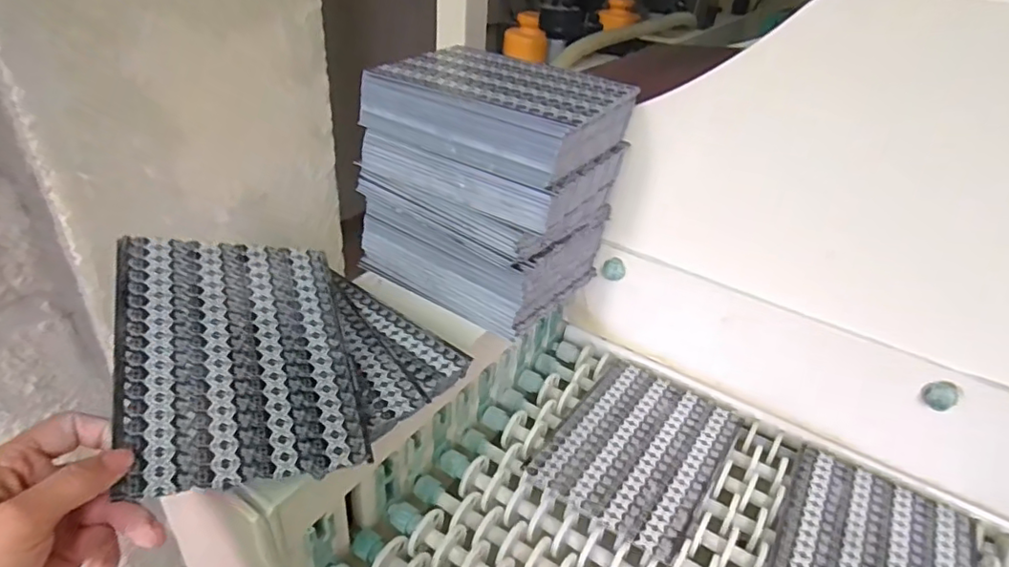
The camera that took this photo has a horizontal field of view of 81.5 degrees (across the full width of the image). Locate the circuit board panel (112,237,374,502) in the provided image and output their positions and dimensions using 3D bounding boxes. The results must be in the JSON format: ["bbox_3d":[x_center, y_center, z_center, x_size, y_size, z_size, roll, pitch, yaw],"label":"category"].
[{"bbox_3d":[-0.179,0.043,0.402,0.141,0.006,0.195,3,46,-34],"label":"circuit board panel"}]

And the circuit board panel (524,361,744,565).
[{"bbox_3d":[0.132,0.155,0.559,0.140,0.010,0.192,25,39,27],"label":"circuit board panel"}]

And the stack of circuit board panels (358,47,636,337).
[{"bbox_3d":[-0.020,-0.096,0.565,0.214,0.200,0.153,22,37,24],"label":"stack of circuit board panels"}]

